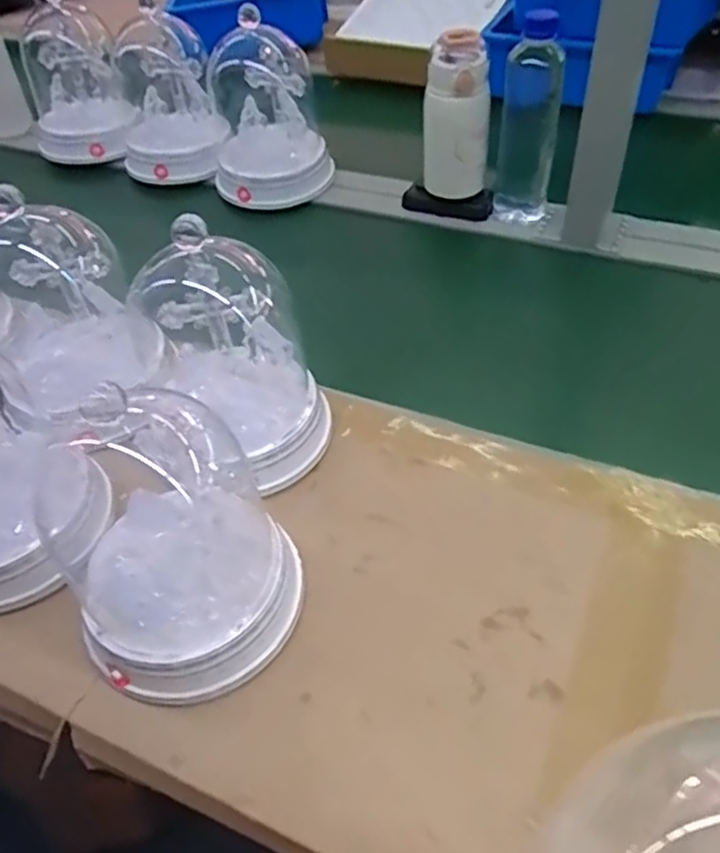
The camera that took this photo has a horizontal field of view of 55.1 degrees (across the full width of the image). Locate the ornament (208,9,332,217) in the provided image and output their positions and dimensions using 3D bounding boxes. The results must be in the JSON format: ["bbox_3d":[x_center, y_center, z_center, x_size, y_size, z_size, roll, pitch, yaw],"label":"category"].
[{"bbox_3d":[-0.123,-0.404,0.878,0.150,0.187,0.150,-12,47,-5],"label":"ornament"}]

